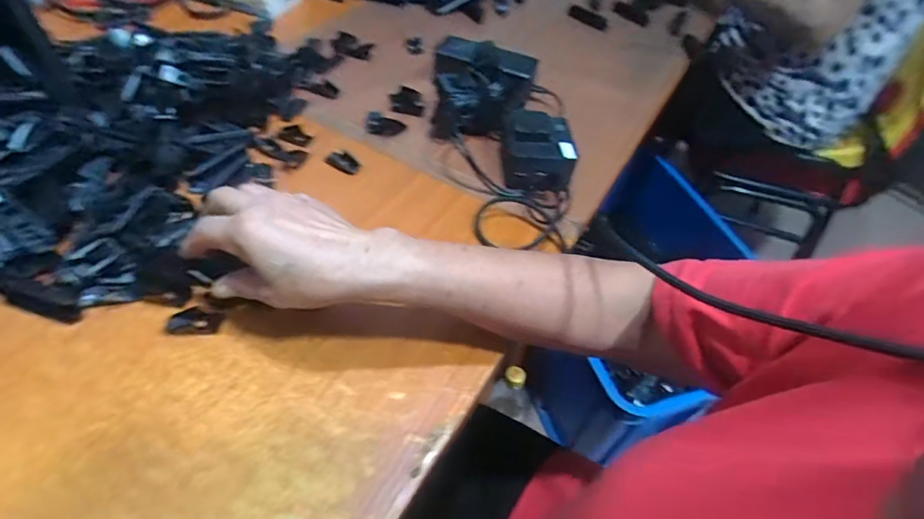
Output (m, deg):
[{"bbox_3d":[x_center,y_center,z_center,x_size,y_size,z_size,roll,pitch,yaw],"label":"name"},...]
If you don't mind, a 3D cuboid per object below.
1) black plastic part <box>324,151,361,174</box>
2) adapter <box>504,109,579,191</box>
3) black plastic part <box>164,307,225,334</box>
[{"bbox_3d":[-0.126,-0.104,0.520,0.035,0.009,0.019,33,54,20],"label":"black plastic part"},{"bbox_3d":[0.081,-0.118,0.528,0.078,0.058,0.083,10,49,1],"label":"adapter"},{"bbox_3d":[-0.214,0.049,0.390,0.040,0.009,0.019,-2,50,-8],"label":"black plastic part"}]

